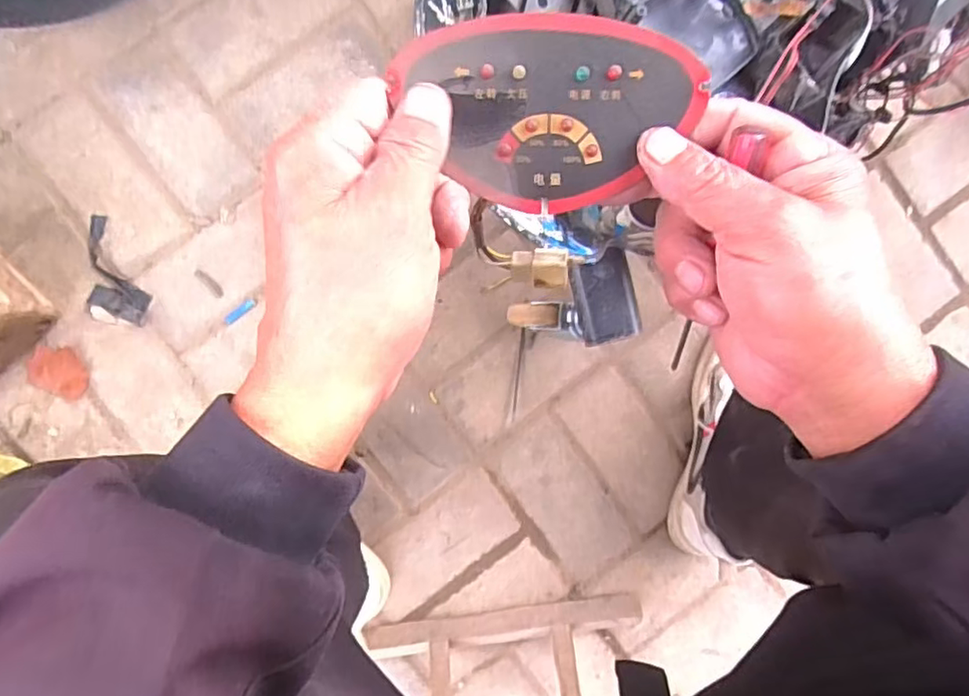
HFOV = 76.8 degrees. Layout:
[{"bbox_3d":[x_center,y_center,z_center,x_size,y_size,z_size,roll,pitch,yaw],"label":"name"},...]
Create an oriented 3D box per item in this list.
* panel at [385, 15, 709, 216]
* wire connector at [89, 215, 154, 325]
[{"bbox_3d":[0.026,-0.095,0.254,0.122,0.006,0.074,4,108,-5],"label":"panel"},{"bbox_3d":[-0.403,-0.085,0.677,0.066,0.005,0.118,2,91,-4],"label":"wire connector"}]

